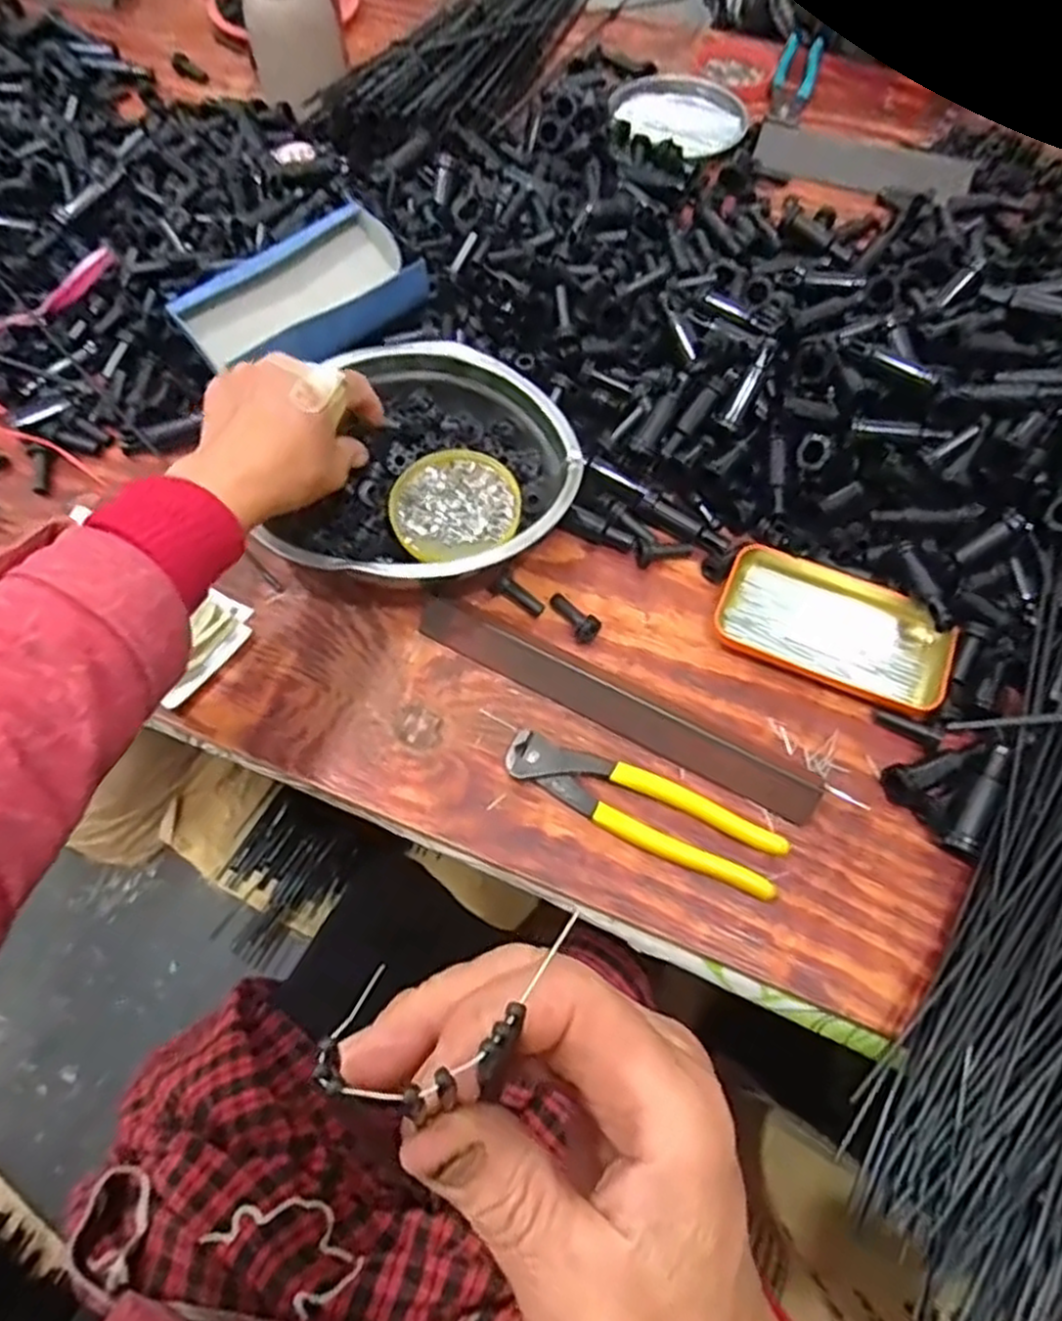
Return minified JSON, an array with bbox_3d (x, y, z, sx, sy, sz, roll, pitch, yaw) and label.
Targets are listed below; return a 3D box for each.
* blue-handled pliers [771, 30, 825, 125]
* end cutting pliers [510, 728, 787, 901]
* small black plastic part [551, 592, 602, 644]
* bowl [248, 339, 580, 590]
[{"bbox_3d":[0.275,-0.602,0.780,0.042,0.011,0.170,17,66,8],"label":"blue-handled pliers"},{"bbox_3d":[0.063,0.085,0.433,0.162,0.014,0.040,24,67,11],"label":"end cutting pliers"},{"bbox_3d":[0.029,-0.028,0.491,0.015,0.017,0.041,-34,57,-15],"label":"small black plastic part"},{"bbox_3d":[-0.061,-0.125,0.502,0.176,0.050,0.185,13,65,6],"label":"bowl"}]

